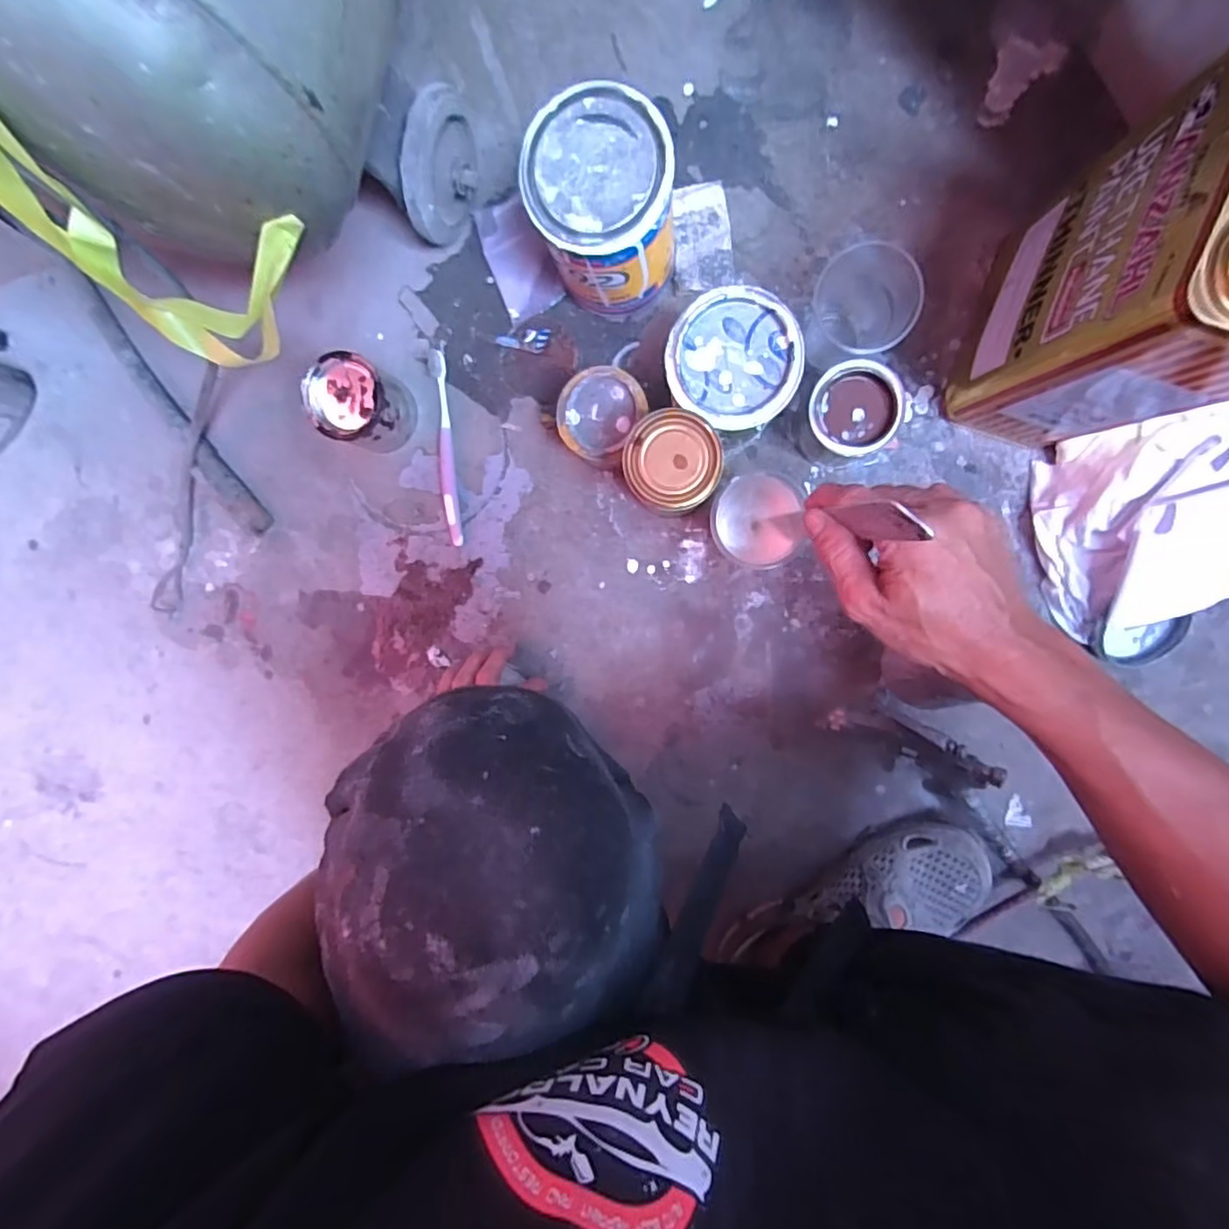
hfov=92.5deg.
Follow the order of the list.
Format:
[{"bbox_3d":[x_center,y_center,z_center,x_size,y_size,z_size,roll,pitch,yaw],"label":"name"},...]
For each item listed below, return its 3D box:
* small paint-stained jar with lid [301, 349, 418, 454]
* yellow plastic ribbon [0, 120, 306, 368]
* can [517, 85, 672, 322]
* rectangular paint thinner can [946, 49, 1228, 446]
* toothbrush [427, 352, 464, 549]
[{"bbox_3d":[-0.227,-0.190,0.533,0.070,0.071,0.069,1,97,5],"label":"small paint-stained jar with lid"},{"bbox_3d":[-0.236,-0.191,0.260,0.101,0.217,0.027,-18,78,13],"label":"yellow plastic ribbon"},{"bbox_3d":[-0.007,-0.314,0.472,0.099,0.138,0.103,1,97,5],"label":"can"},{"bbox_3d":[0.353,-0.222,0.394,0.113,0.255,0.162,18,98,2],"label":"rectangular paint thinner can"},{"bbox_3d":[-0.162,-0.159,0.566,0.015,0.010,0.180,-4,97,5],"label":"toothbrush"}]

